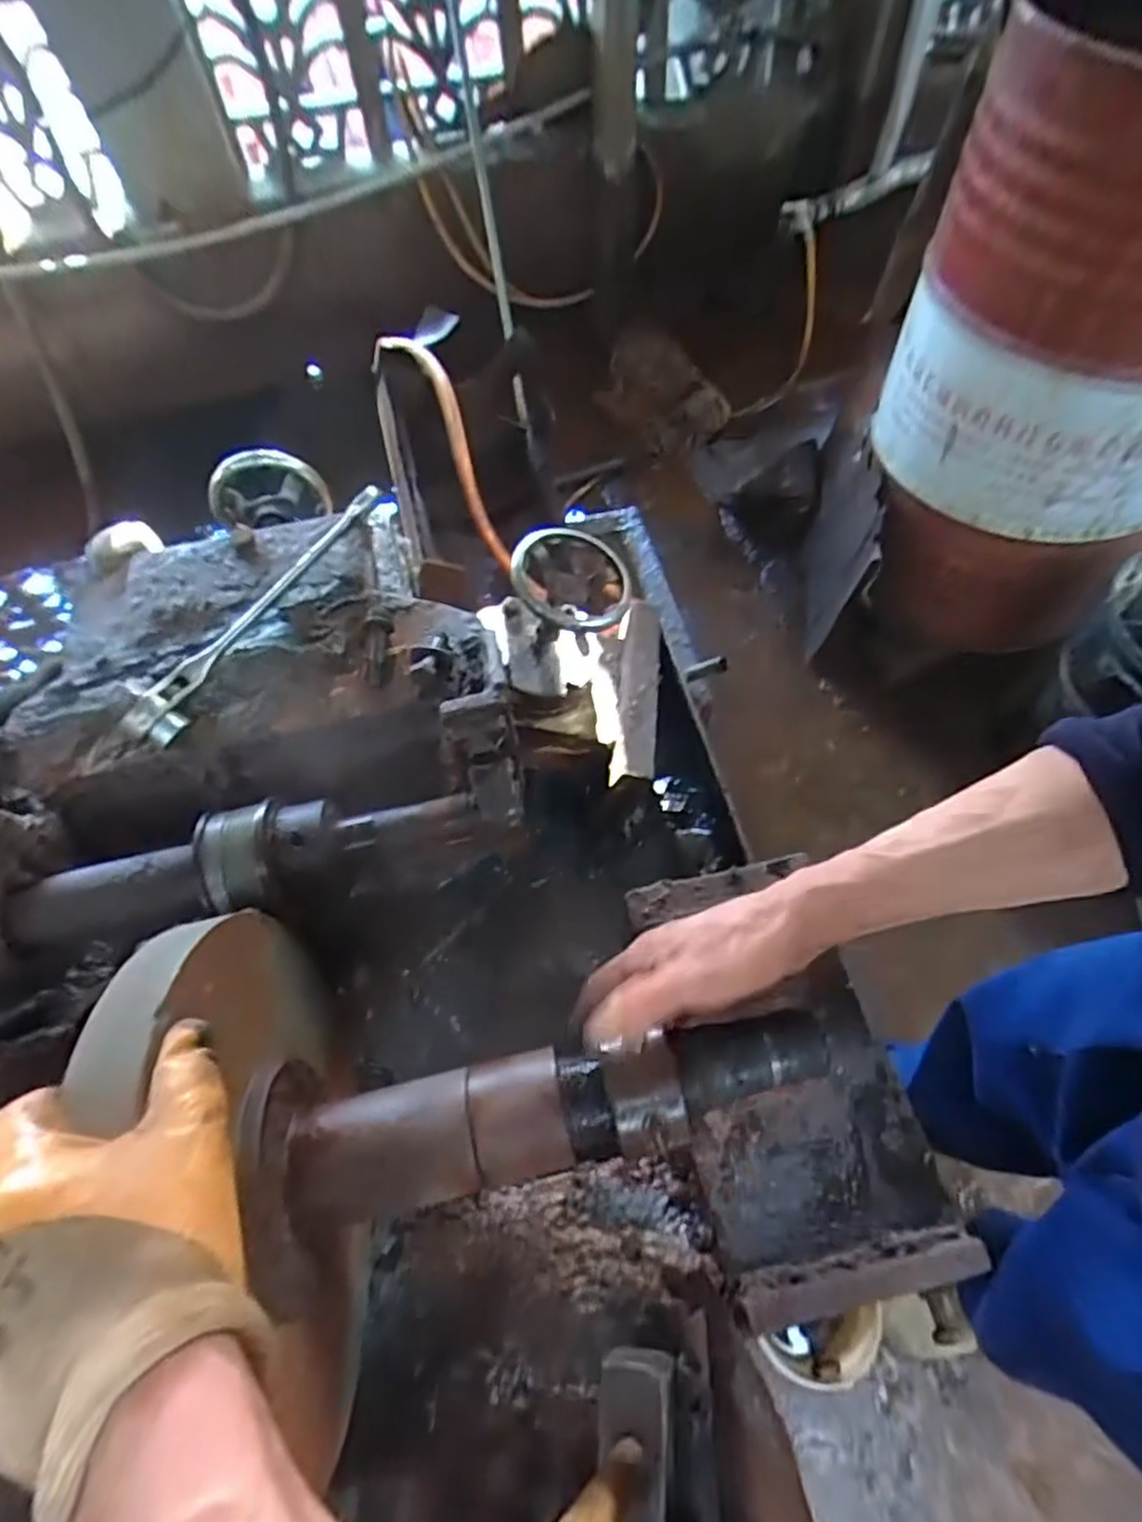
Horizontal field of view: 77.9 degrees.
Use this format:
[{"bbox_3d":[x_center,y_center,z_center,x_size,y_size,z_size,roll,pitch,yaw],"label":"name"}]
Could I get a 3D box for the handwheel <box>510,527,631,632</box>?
[{"bbox_3d":[0.002,-0.174,0.675,0.111,0.025,0.112,-8,70,-19],"label":"handwheel"}]

